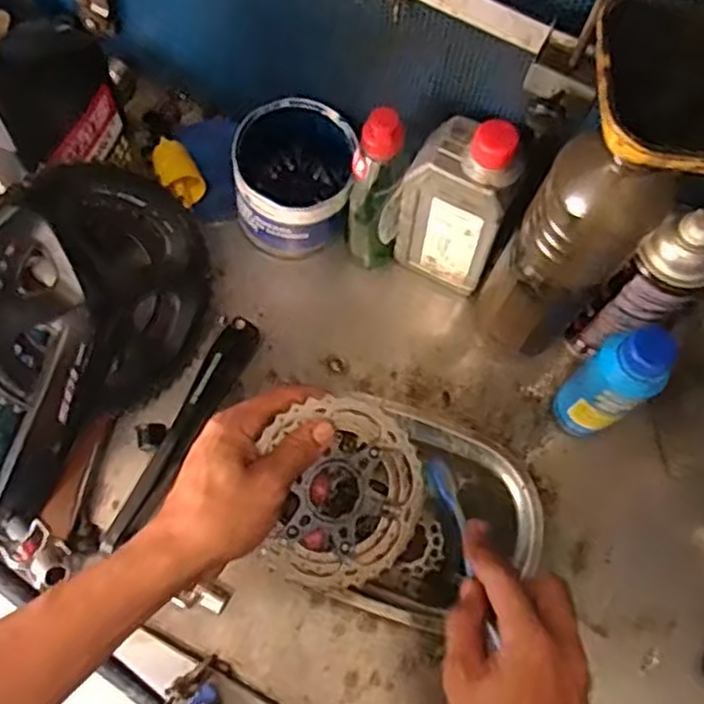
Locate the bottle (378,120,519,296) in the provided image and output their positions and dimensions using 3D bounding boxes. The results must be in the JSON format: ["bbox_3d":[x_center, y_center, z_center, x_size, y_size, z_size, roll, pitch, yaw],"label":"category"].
[{"bbox_3d":[0.079,-0.117,0.577,0.085,0.172,0.051,25,69,7],"label":"bottle"}]

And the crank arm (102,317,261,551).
[{"bbox_3d":[-0.126,0.059,0.575,0.024,0.039,0.201,24,69,7],"label":"crank arm"}]

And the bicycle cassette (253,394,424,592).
[{"bbox_3d":[-0.006,0.093,0.493,0.106,0.021,0.120,2,85,-18],"label":"bicycle cassette"}]

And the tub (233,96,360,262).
[{"bbox_3d":[-0.051,-0.148,0.640,0.091,0.105,0.109,0,68,-3],"label":"tub"}]

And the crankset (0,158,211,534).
[{"bbox_3d":[-0.220,-0.023,0.591,0.183,0.237,0.115,-14,21,-40],"label":"crankset"}]

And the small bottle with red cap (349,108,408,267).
[{"bbox_3d":[0.018,-0.128,0.596,0.037,0.162,0.047,6,68,0],"label":"small bottle with red cap"}]

